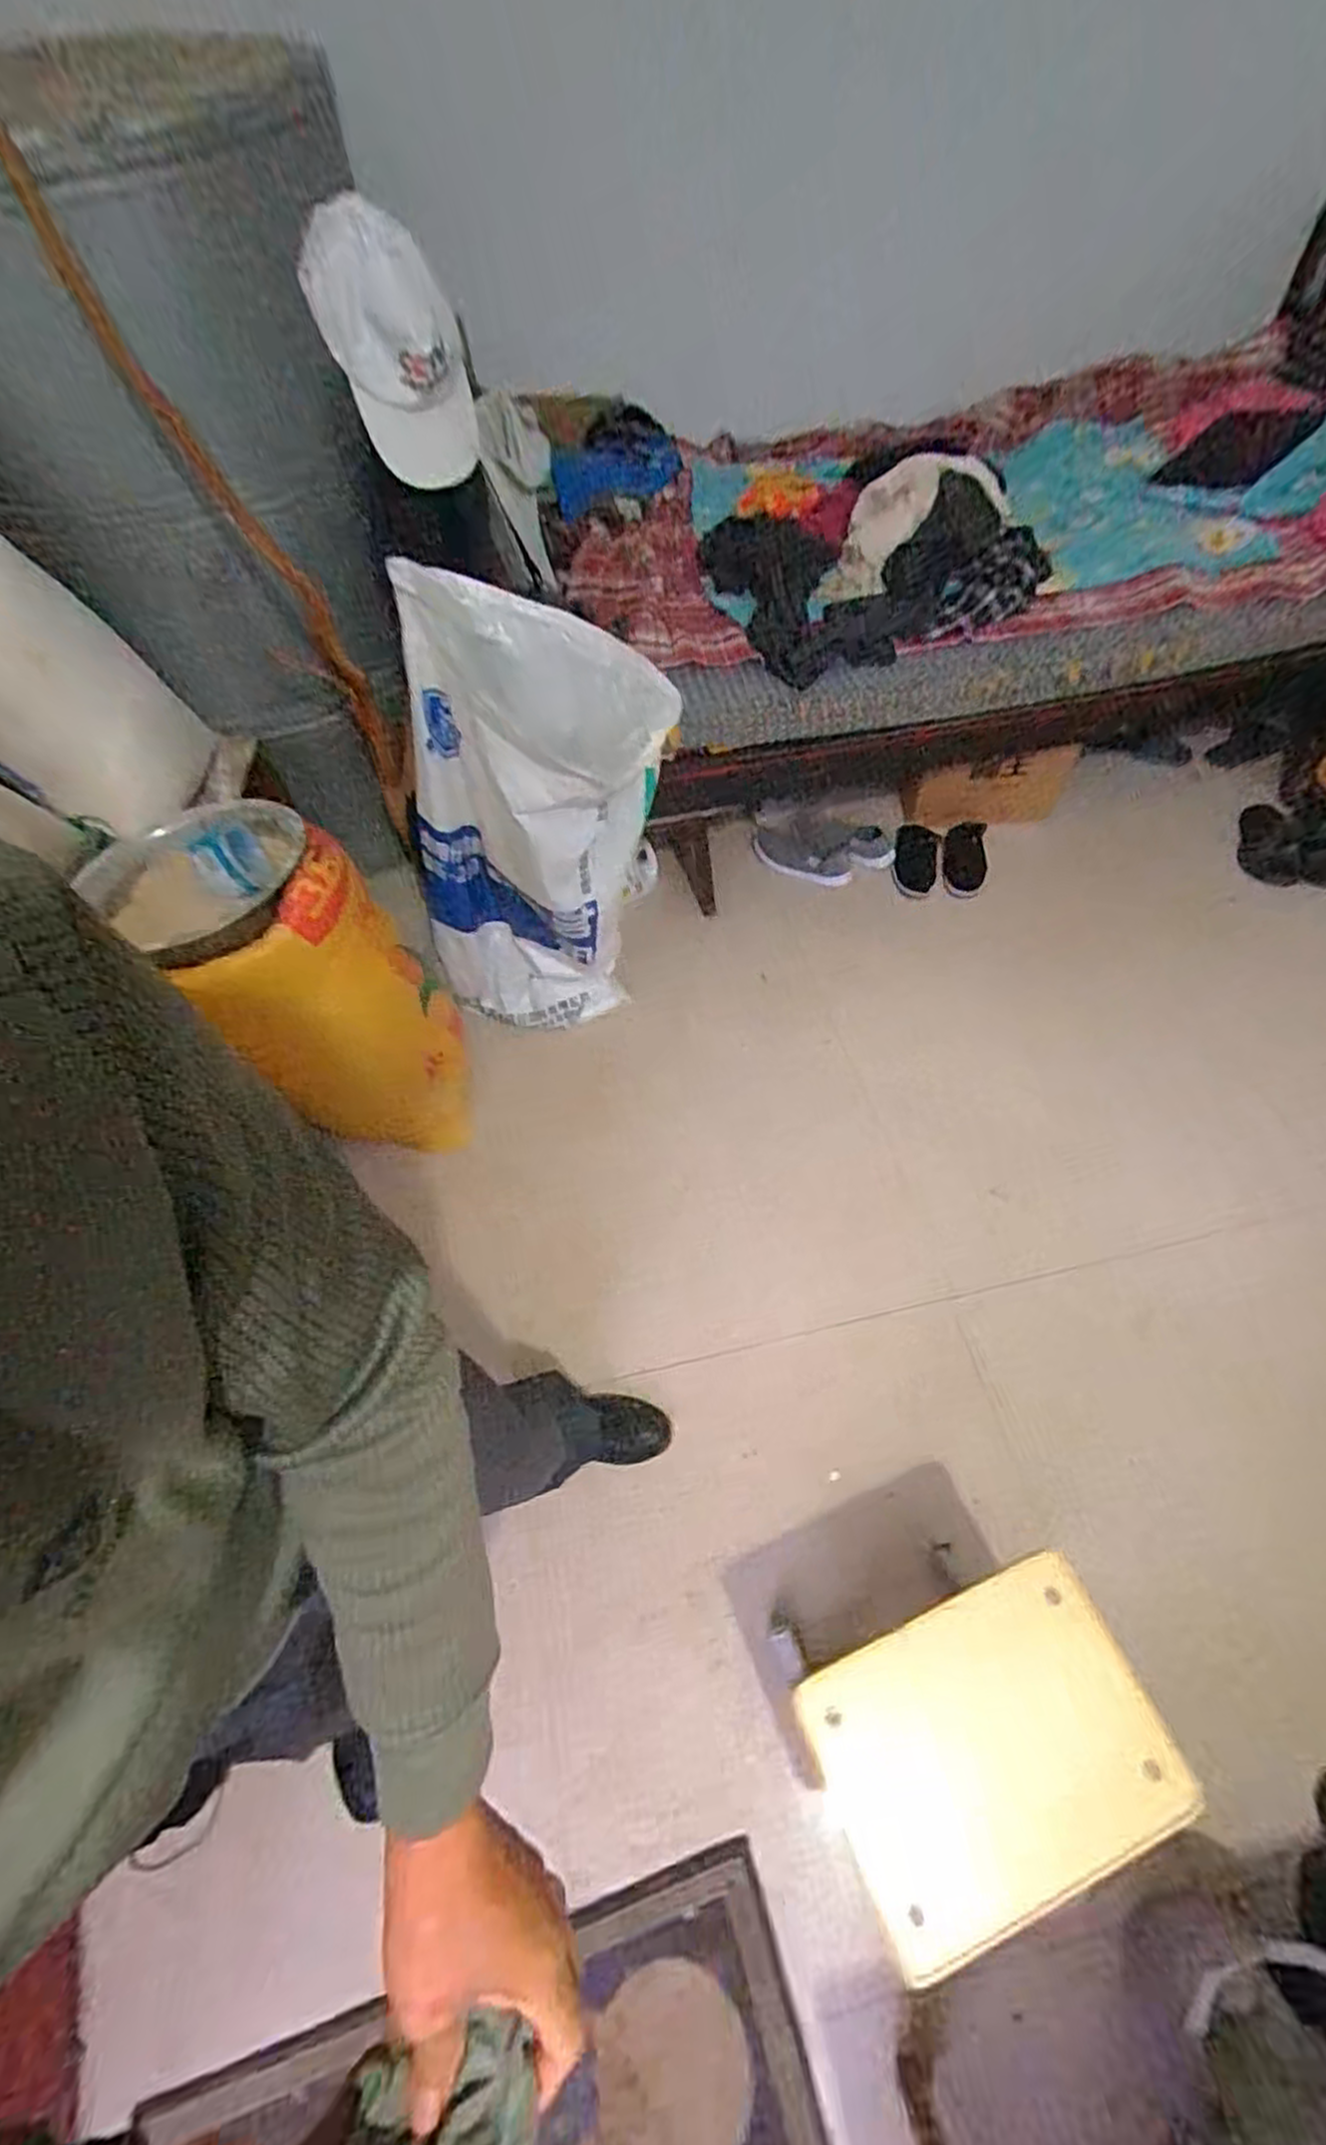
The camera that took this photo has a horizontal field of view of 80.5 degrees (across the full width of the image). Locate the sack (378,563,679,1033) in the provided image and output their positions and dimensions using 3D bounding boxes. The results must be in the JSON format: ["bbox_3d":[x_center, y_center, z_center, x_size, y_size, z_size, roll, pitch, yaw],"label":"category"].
[{"bbox_3d":[-0.223,-0.425,1.515,0.500,0.855,0.249,12,59,11],"label":"sack"}]

